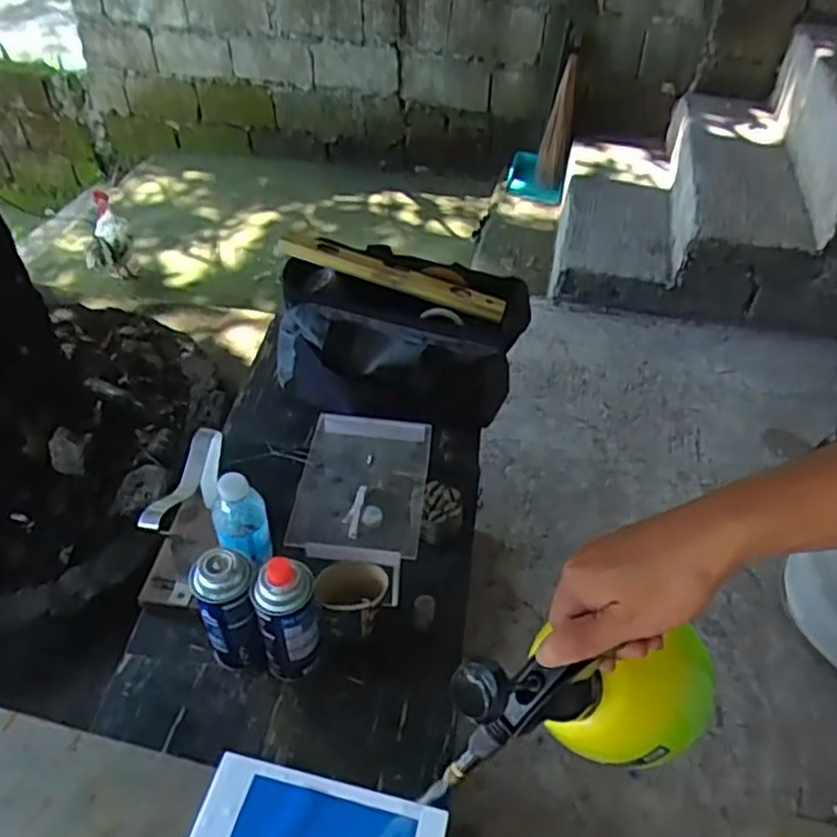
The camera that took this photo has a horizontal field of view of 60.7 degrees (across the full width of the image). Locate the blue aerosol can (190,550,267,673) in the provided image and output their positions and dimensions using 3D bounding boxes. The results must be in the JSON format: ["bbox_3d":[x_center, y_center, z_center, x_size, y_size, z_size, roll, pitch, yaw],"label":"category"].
[{"bbox_3d":[-0.212,0.225,0.812,0.061,0.180,0.059,2,46,-2],"label":"blue aerosol can"}]

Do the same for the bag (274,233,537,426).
[{"bbox_3d":[-0.034,-0.138,1.172,0.400,0.171,0.246,8,46,4],"label":"bag"}]

